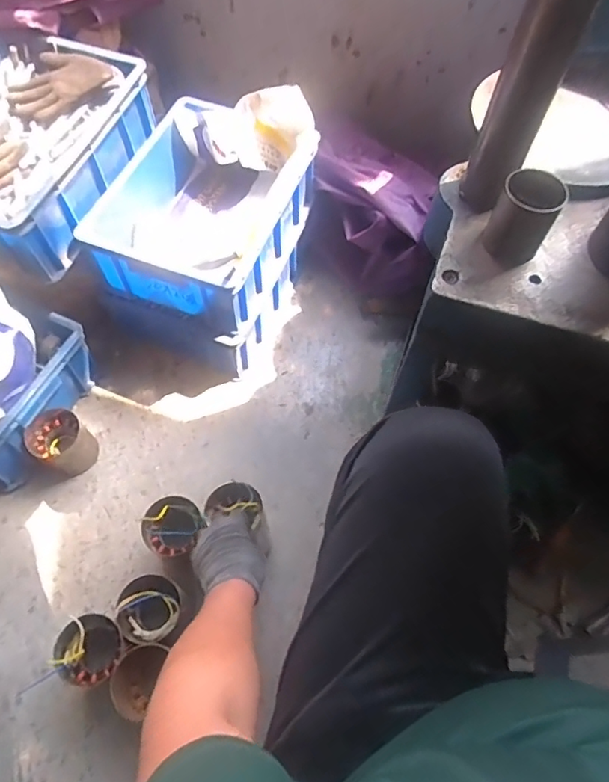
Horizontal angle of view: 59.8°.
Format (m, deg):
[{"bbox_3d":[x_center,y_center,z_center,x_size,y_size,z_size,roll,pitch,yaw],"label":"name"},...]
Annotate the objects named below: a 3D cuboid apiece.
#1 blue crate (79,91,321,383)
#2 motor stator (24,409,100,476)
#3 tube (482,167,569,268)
[{"bbox_3d":[-0.183,-0.309,1.045,0.316,0.306,0.433,16,63,7],"label":"blue crate"},{"bbox_3d":[-0.436,0.092,0.957,0.105,0.091,0.103,1,62,-1],"label":"motor stator"},{"bbox_3d":[0.256,-0.204,0.620,0.065,0.095,0.063,1,62,-1],"label":"tube"}]

